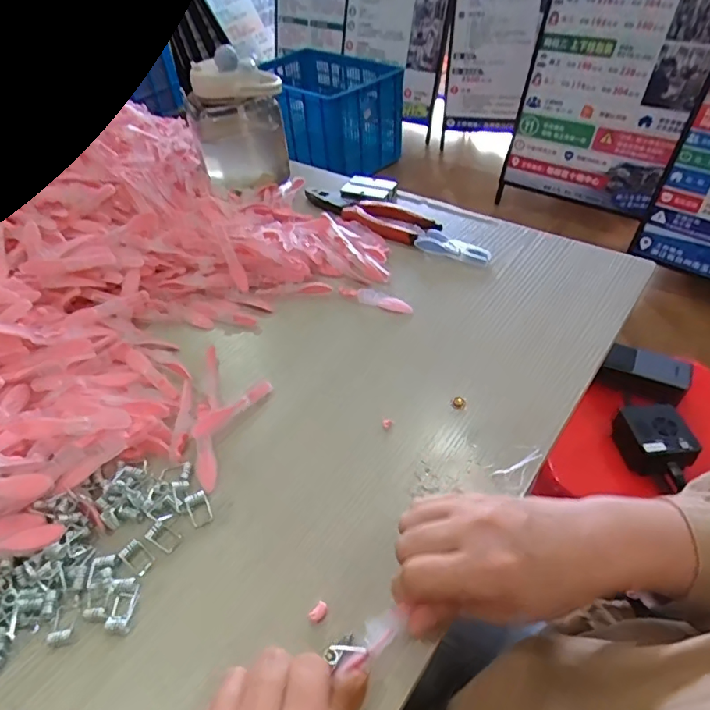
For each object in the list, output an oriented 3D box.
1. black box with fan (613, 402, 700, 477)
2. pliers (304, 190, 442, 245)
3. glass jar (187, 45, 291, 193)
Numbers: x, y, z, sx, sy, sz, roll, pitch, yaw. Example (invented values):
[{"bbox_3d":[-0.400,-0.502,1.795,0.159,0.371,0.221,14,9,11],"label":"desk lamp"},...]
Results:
[{"bbox_3d":[0.388,0.111,0.644,0.074,0.057,0.081,-5,45,0],"label":"black box with fan"},{"bbox_3d":[0.015,-0.177,0.603,0.188,0.028,0.056,32,55,31],"label":"pliers"},{"bbox_3d":[-0.152,-0.311,0.650,0.106,0.152,0.111,-13,46,-8],"label":"glass jar"}]

